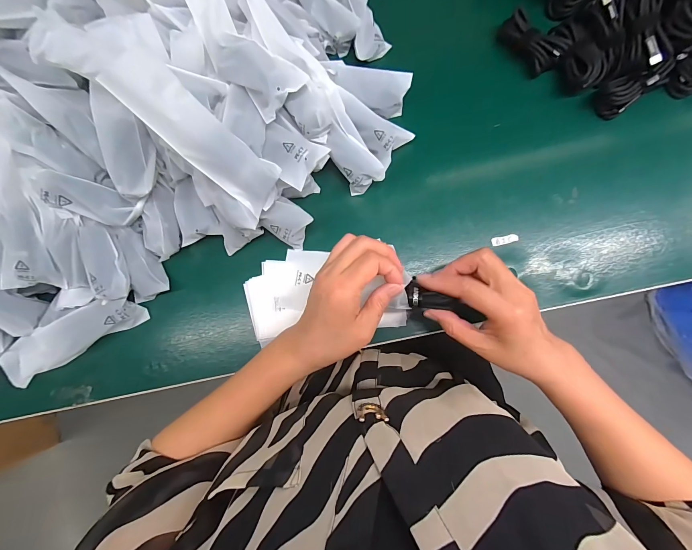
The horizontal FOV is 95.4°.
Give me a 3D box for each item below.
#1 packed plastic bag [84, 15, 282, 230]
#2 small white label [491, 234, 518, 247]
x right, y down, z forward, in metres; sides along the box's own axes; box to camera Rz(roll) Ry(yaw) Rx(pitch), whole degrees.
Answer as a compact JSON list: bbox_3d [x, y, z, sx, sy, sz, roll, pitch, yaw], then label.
[{"bbox_3d":[-0.117,-0.117,0.264,0.051,0.169,0.023,-43,51,1],"label":"packed plastic bag"},{"bbox_3d":[0.179,-0.040,0.354,0.029,0.004,0.010,-12,85,4],"label":"small white label"}]

